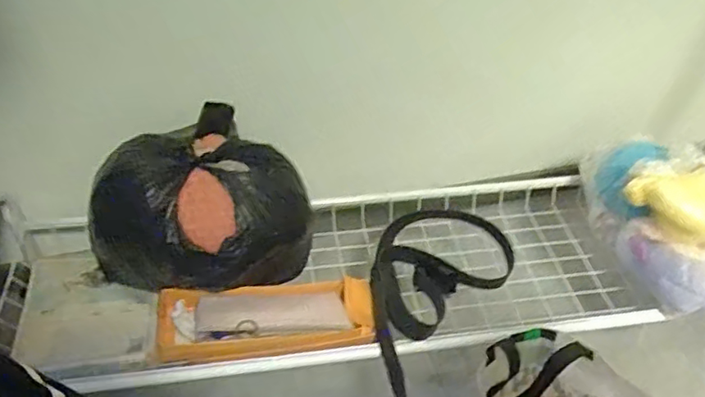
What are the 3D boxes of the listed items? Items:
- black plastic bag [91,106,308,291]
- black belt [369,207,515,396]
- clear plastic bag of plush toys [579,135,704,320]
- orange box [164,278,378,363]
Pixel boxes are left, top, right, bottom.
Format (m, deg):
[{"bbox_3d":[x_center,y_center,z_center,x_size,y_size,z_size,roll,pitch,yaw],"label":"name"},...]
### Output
[{"bbox_3d":[-0.200,0.027,0.794,0.245,0.187,0.225,-34,55,-31],"label":"black plastic bag"},{"bbox_3d":[0.103,0.114,0.887,0.202,0.072,0.366,31,52,26],"label":"black belt"},{"bbox_3d":[0.494,0.028,0.848,0.214,0.147,0.247,0,45,-2],"label":"clear plastic bag of plush toys"},{"bbox_3d":[-0.115,0.160,0.798,0.294,0.050,0.113,-6,45,-8],"label":"orange box"}]

